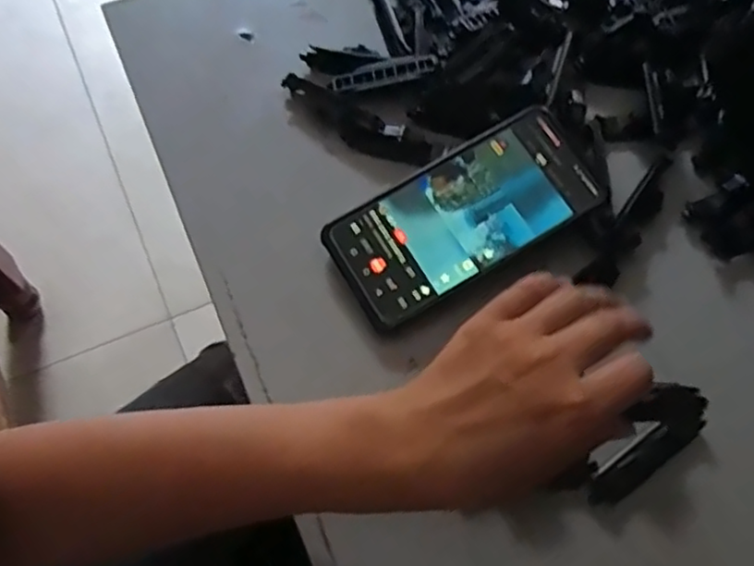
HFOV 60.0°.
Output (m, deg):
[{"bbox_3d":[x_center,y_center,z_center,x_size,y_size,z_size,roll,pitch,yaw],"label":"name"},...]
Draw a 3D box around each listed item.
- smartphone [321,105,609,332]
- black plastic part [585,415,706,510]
[{"bbox_3d":[0.054,-0.043,0.404,0.164,0.009,0.079,-31,76,-7],"label":"smartphone"},{"bbox_3d":[0.149,0.096,0.361,0.077,0.013,0.021,-33,70,-17],"label":"black plastic part"}]

